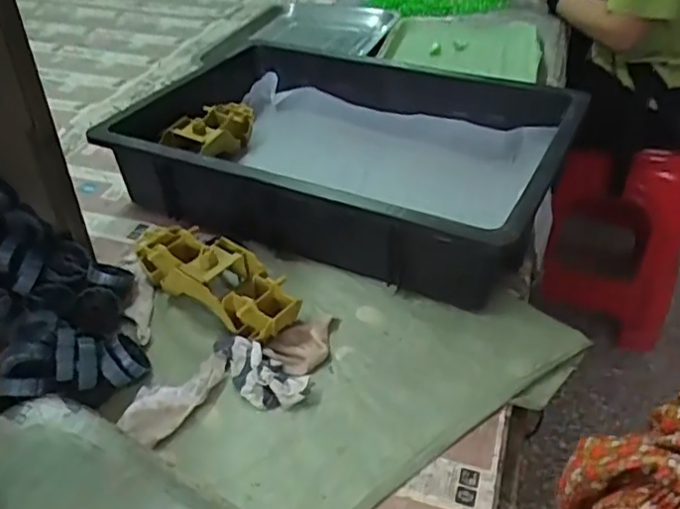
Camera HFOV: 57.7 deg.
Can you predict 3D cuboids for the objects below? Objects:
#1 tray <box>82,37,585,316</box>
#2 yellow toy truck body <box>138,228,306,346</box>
[{"bbox_3d":[0.001,-0.110,0.622,0.408,0.105,0.244,19,43,22],"label":"tray"},{"bbox_3d":[-0.111,0.017,0.538,0.175,0.041,0.061,26,46,29],"label":"yellow toy truck body"}]

